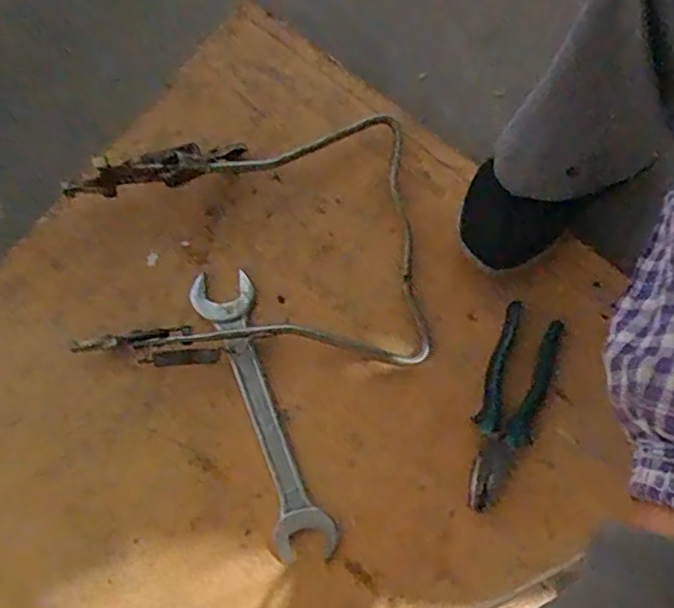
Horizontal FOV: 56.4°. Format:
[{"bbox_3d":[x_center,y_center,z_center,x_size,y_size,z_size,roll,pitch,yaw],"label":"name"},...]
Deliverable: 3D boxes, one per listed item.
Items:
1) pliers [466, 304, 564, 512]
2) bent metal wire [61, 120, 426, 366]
[{"bbox_3d":[0.164,0.099,0.598,0.058,0.014,0.193,20,80,4],"label":"pliers"},{"bbox_3d":[-0.085,-0.059,0.596,0.324,0.087,0.243,-5,79,0],"label":"bent metal wire"}]

